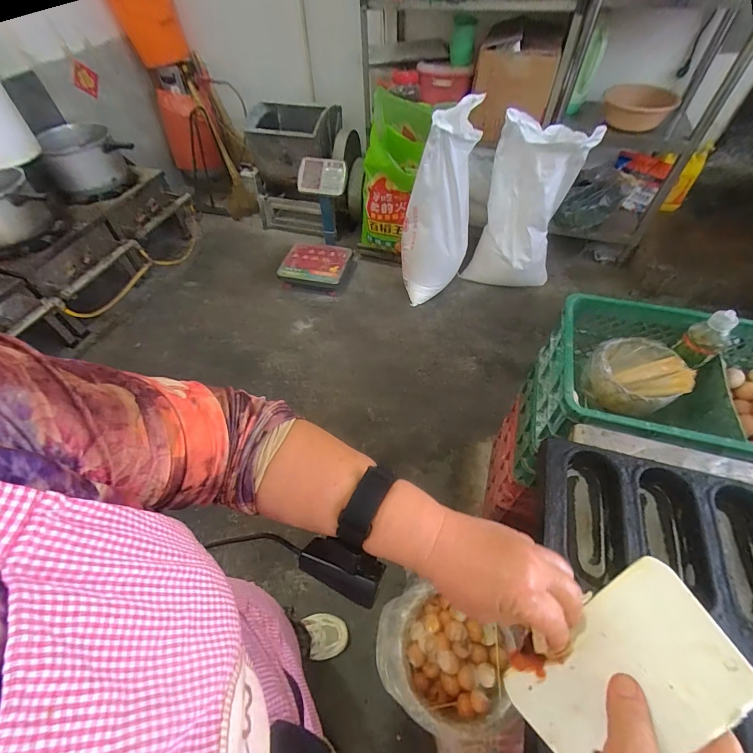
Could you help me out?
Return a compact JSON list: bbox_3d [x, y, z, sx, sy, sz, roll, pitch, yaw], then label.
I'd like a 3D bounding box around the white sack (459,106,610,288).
[{"bbox_3d":[0.660,-0.737,1.688,0.392,0.699,0.196,13,54,12],"label":"white sack"}]

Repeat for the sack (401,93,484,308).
[{"bbox_3d":[0.258,-0.702,1.622,0.272,0.732,0.324,17,55,15],"label":"sack"}]

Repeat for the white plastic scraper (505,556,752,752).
[{"bbox_3d":[0.163,0.198,0.251,0.144,0.005,0.095,-38,13,4],"label":"white plastic scraper"}]

